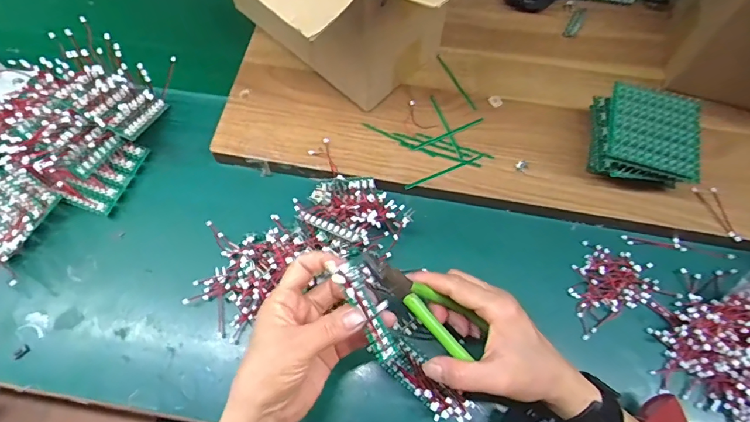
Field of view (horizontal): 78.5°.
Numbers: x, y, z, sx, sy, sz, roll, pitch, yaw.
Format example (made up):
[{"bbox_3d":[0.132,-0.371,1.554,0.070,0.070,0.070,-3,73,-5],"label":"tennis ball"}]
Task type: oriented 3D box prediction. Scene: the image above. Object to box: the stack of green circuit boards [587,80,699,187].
[{"bbox_3d":[0.257,-0.069,0.442,0.089,0.049,0.088,15,72,8],"label":"stack of green circuit boards"}]

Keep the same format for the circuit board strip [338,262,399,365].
[{"bbox_3d":[-0.006,0.071,0.330,0.016,0.010,0.072,-26,79,-6],"label":"circuit board strip"}]

